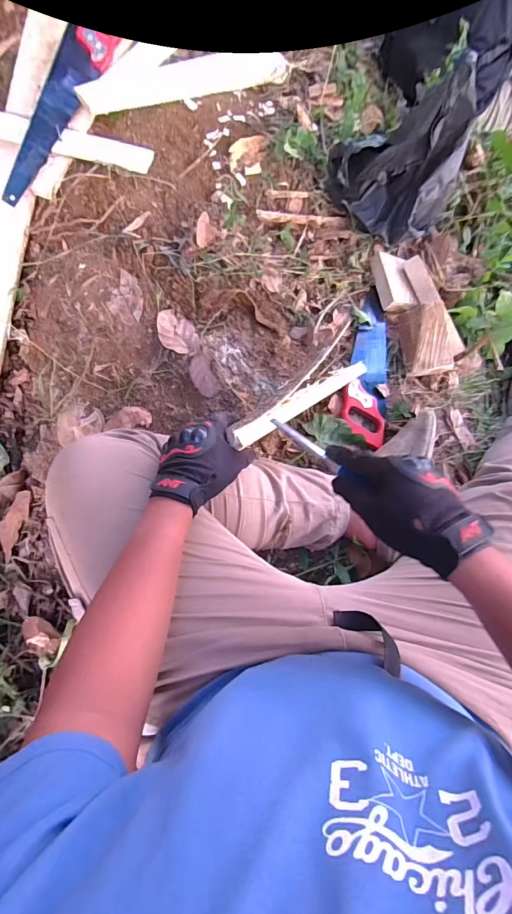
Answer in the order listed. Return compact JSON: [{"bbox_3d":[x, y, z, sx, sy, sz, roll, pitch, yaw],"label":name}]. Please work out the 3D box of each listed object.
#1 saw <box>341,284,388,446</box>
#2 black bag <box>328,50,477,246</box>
[{"bbox_3d":[0.231,-0.195,0.817,0.088,0.038,0.382,11,64,1],"label":"saw"},{"bbox_3d":[0.284,-0.583,0.784,0.237,0.260,0.123,-1,76,-2],"label":"black bag"}]

